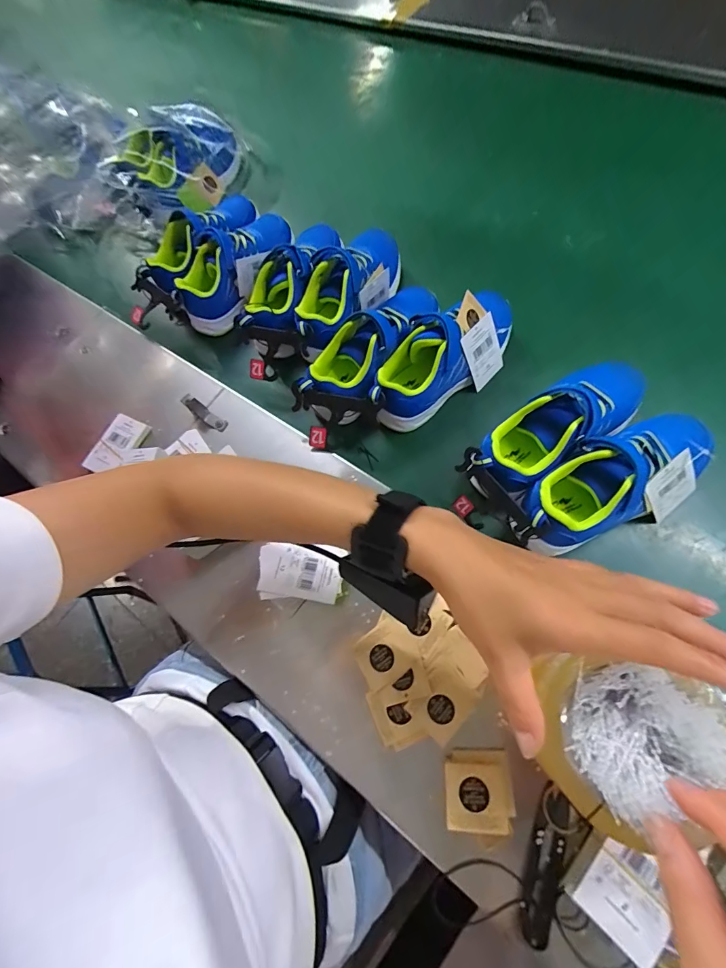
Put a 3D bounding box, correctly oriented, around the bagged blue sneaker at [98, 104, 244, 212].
[{"bbox_3d":[-0.297,-0.497,0.608,0.120,0.081,0.191,38,77,13],"label":"bagged blue sneaker"}]

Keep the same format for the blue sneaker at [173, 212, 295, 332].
[{"bbox_3d":[-0.181,-0.307,0.545,0.078,0.076,0.182,26,74,10],"label":"blue sneaker"}]

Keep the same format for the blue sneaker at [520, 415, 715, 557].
[{"bbox_3d":[0.237,-0.005,0.366,0.200,0.068,0.075,-24,73,-6],"label":"blue sneaker"}]

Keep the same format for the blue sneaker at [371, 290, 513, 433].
[{"bbox_3d":[0.092,-0.147,0.454,0.204,0.086,0.075,-38,75,-10],"label":"blue sneaker"}]

